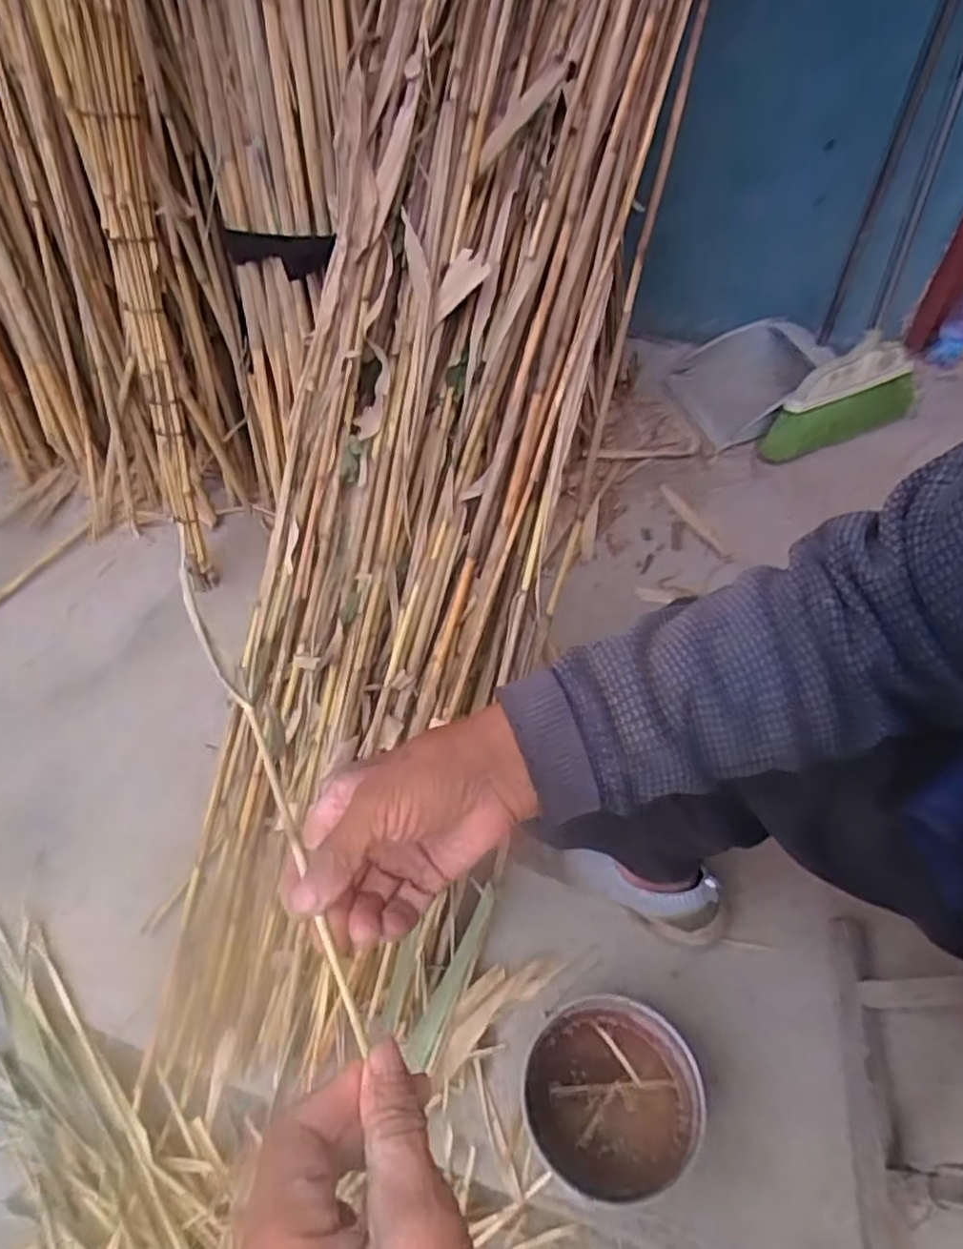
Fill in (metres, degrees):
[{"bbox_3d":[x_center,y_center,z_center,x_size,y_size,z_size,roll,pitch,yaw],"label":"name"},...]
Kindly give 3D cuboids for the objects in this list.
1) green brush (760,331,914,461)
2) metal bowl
[{"bbox_3d":[0.646,-0.396,1.300,0.315,0.162,0.068,-18,53,-14],"label":"green brush"},{"bbox_3d":[0.121,0.446,0.696,0.157,0.079,0.153,0,51,0],"label":"metal bowl"}]

